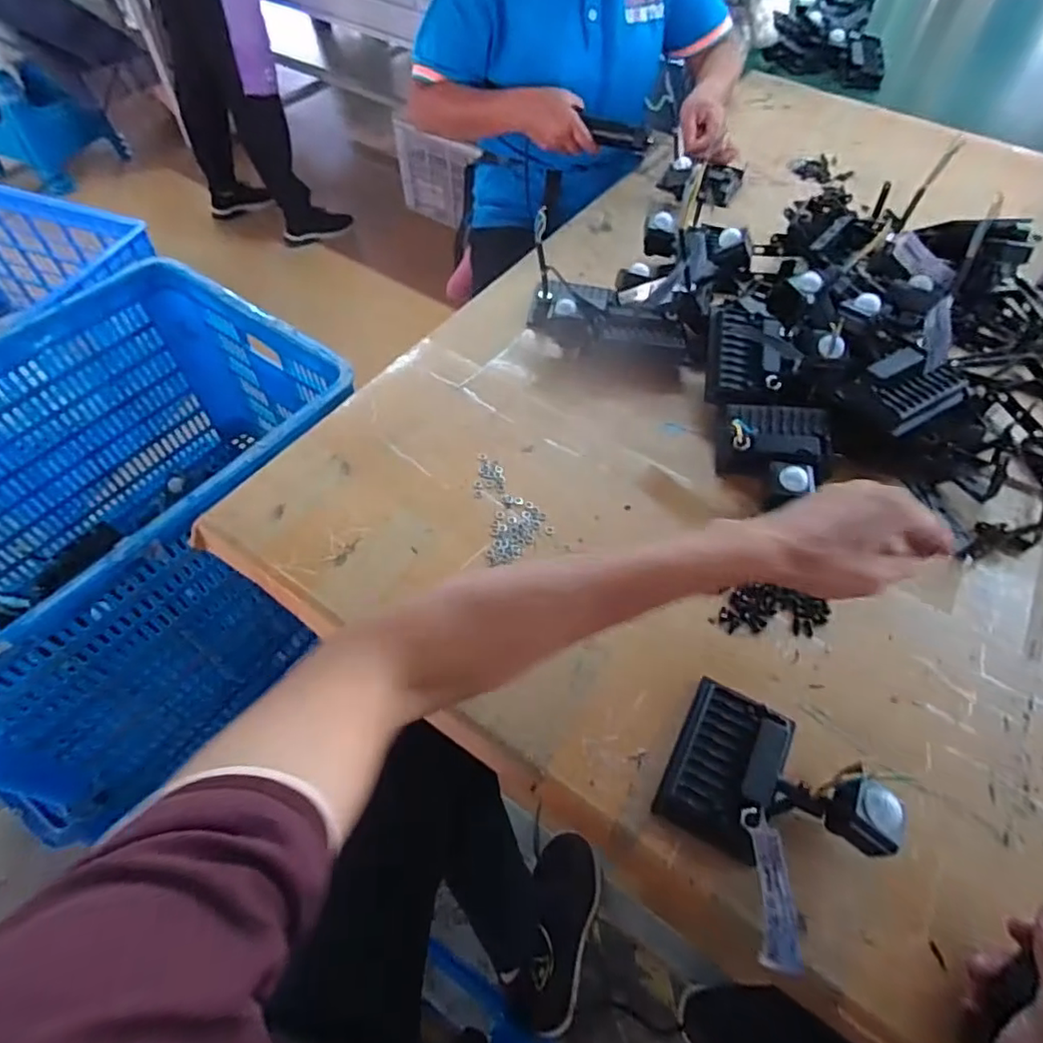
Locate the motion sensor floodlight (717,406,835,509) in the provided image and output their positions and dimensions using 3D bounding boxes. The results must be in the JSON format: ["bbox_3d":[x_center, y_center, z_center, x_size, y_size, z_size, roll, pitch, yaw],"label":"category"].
[{"bbox_3d":[0.236,-0.064,0.573,0.102,0.048,0.117,16,58,10],"label":"motion sensor floodlight"}]

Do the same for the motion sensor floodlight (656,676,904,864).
[{"bbox_3d":[0.174,0.178,0.413,0.133,0.057,0.104,25,60,15],"label":"motion sensor floodlight"}]

